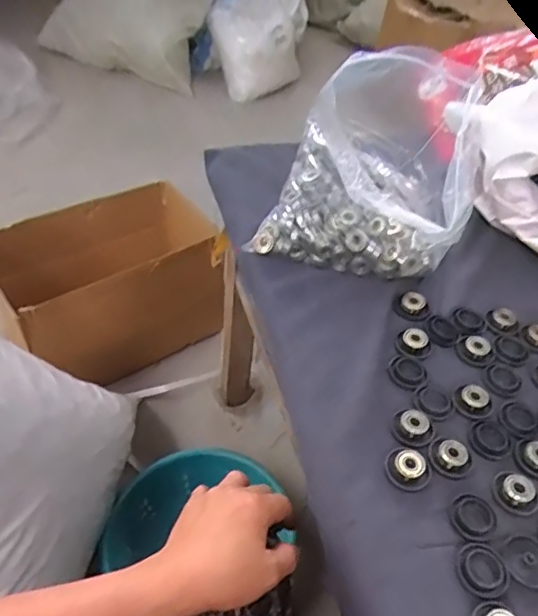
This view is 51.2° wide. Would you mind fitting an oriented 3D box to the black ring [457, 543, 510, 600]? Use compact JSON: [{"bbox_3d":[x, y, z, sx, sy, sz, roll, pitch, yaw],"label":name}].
[{"bbox_3d":[0.142,0.173,0.371,0.028,0.004,0.034,-3,47,-10],"label":"black ring"}]

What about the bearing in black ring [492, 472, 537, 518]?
[{"bbox_3d":[0.181,0.135,0.411,0.029,0.009,0.033,-30,57,-31],"label":"bearing in black ring"}]

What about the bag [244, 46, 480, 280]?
[{"bbox_3d":[0.105,-0.136,0.559,0.187,0.150,0.162,20,47,12],"label":"bag"}]

